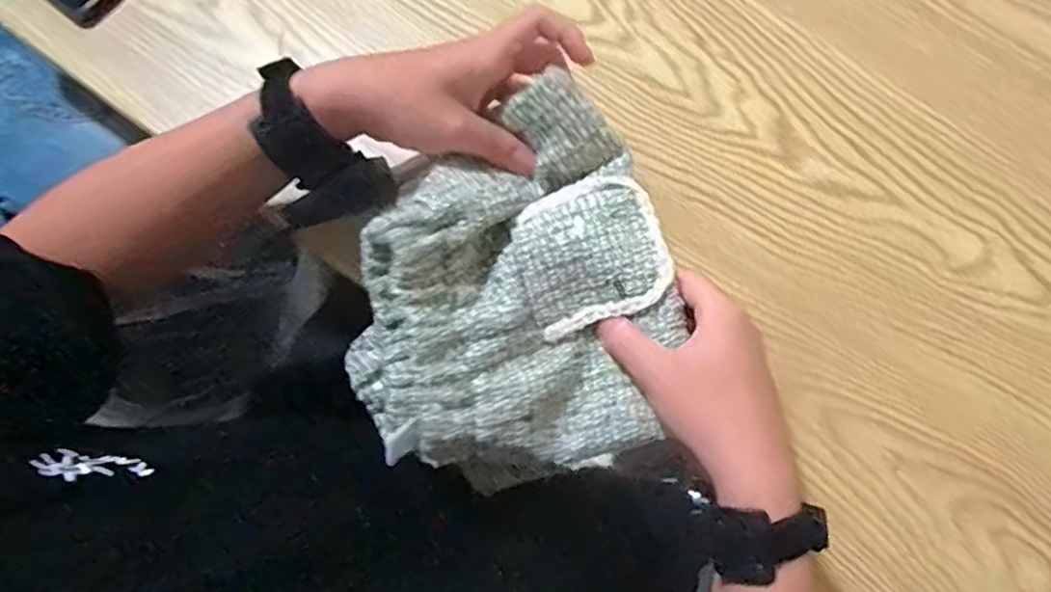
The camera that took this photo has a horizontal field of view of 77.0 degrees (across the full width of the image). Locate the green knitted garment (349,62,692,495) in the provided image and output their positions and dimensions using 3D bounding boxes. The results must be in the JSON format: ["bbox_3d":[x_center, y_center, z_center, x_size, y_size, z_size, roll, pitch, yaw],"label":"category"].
[{"bbox_3d":[-0.012,0.001,0.391,0.196,0.074,0.208,0,76,1],"label":"green knitted garment"}]

